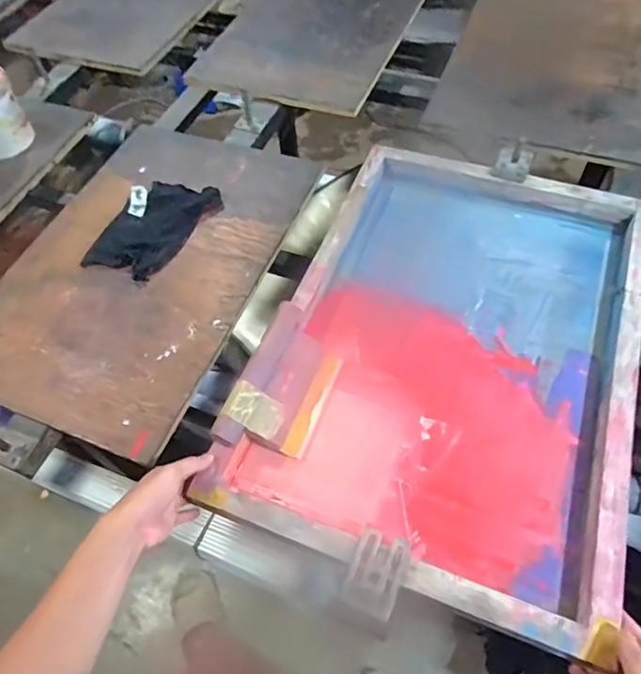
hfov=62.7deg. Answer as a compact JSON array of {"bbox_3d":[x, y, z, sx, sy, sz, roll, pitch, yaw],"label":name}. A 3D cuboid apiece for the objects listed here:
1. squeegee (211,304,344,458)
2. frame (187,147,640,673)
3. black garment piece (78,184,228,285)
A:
[{"bbox_3d":[-0.047,0.065,0.664,0.113,0.036,0.195,36,58,-16],"label":"squeegee"},{"bbox_3d":[0.186,-0.004,0.721,0.436,0.054,0.657,17,59,14],"label":"frame"},{"bbox_3d":[-0.274,-0.184,0.869,0.136,0.012,0.205,22,60,17],"label":"black garment piece"}]

